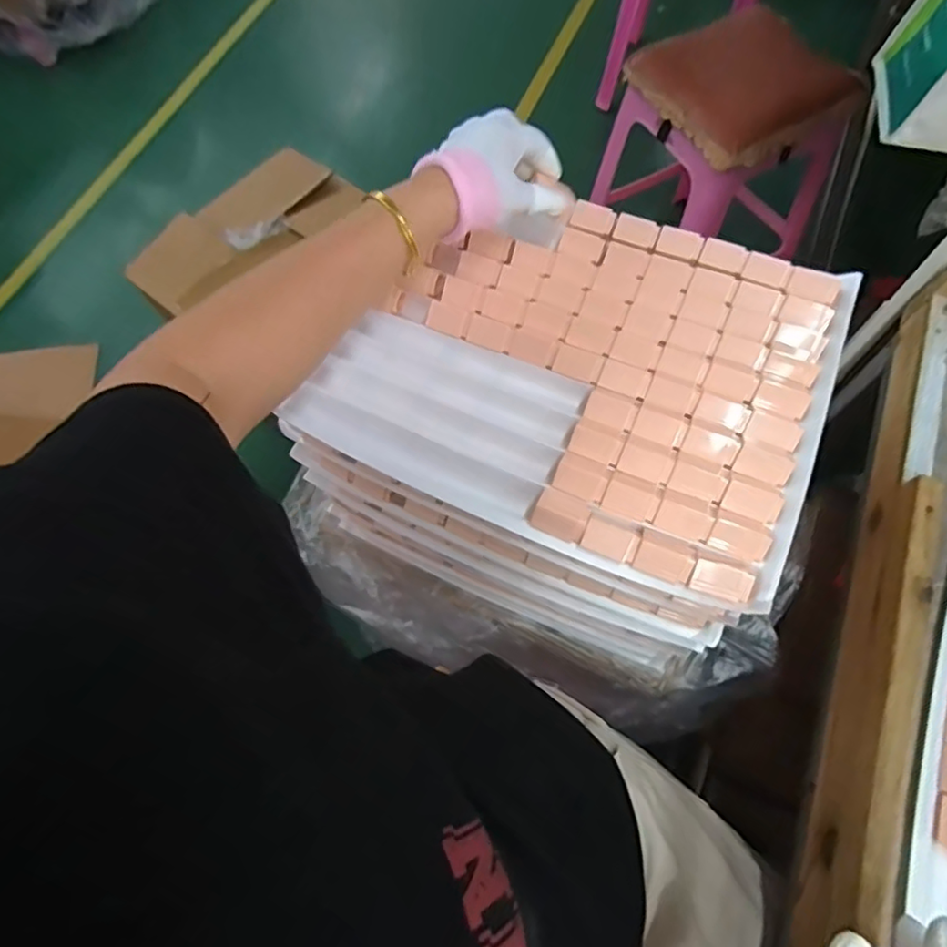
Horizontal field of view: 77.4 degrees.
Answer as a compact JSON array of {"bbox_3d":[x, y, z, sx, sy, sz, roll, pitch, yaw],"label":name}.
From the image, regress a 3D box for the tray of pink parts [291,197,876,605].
[{"bbox_3d":[0.080,-0.089,0.478,0.368,0.044,0.294,23,69,13],"label":"tray of pink parts"}]

